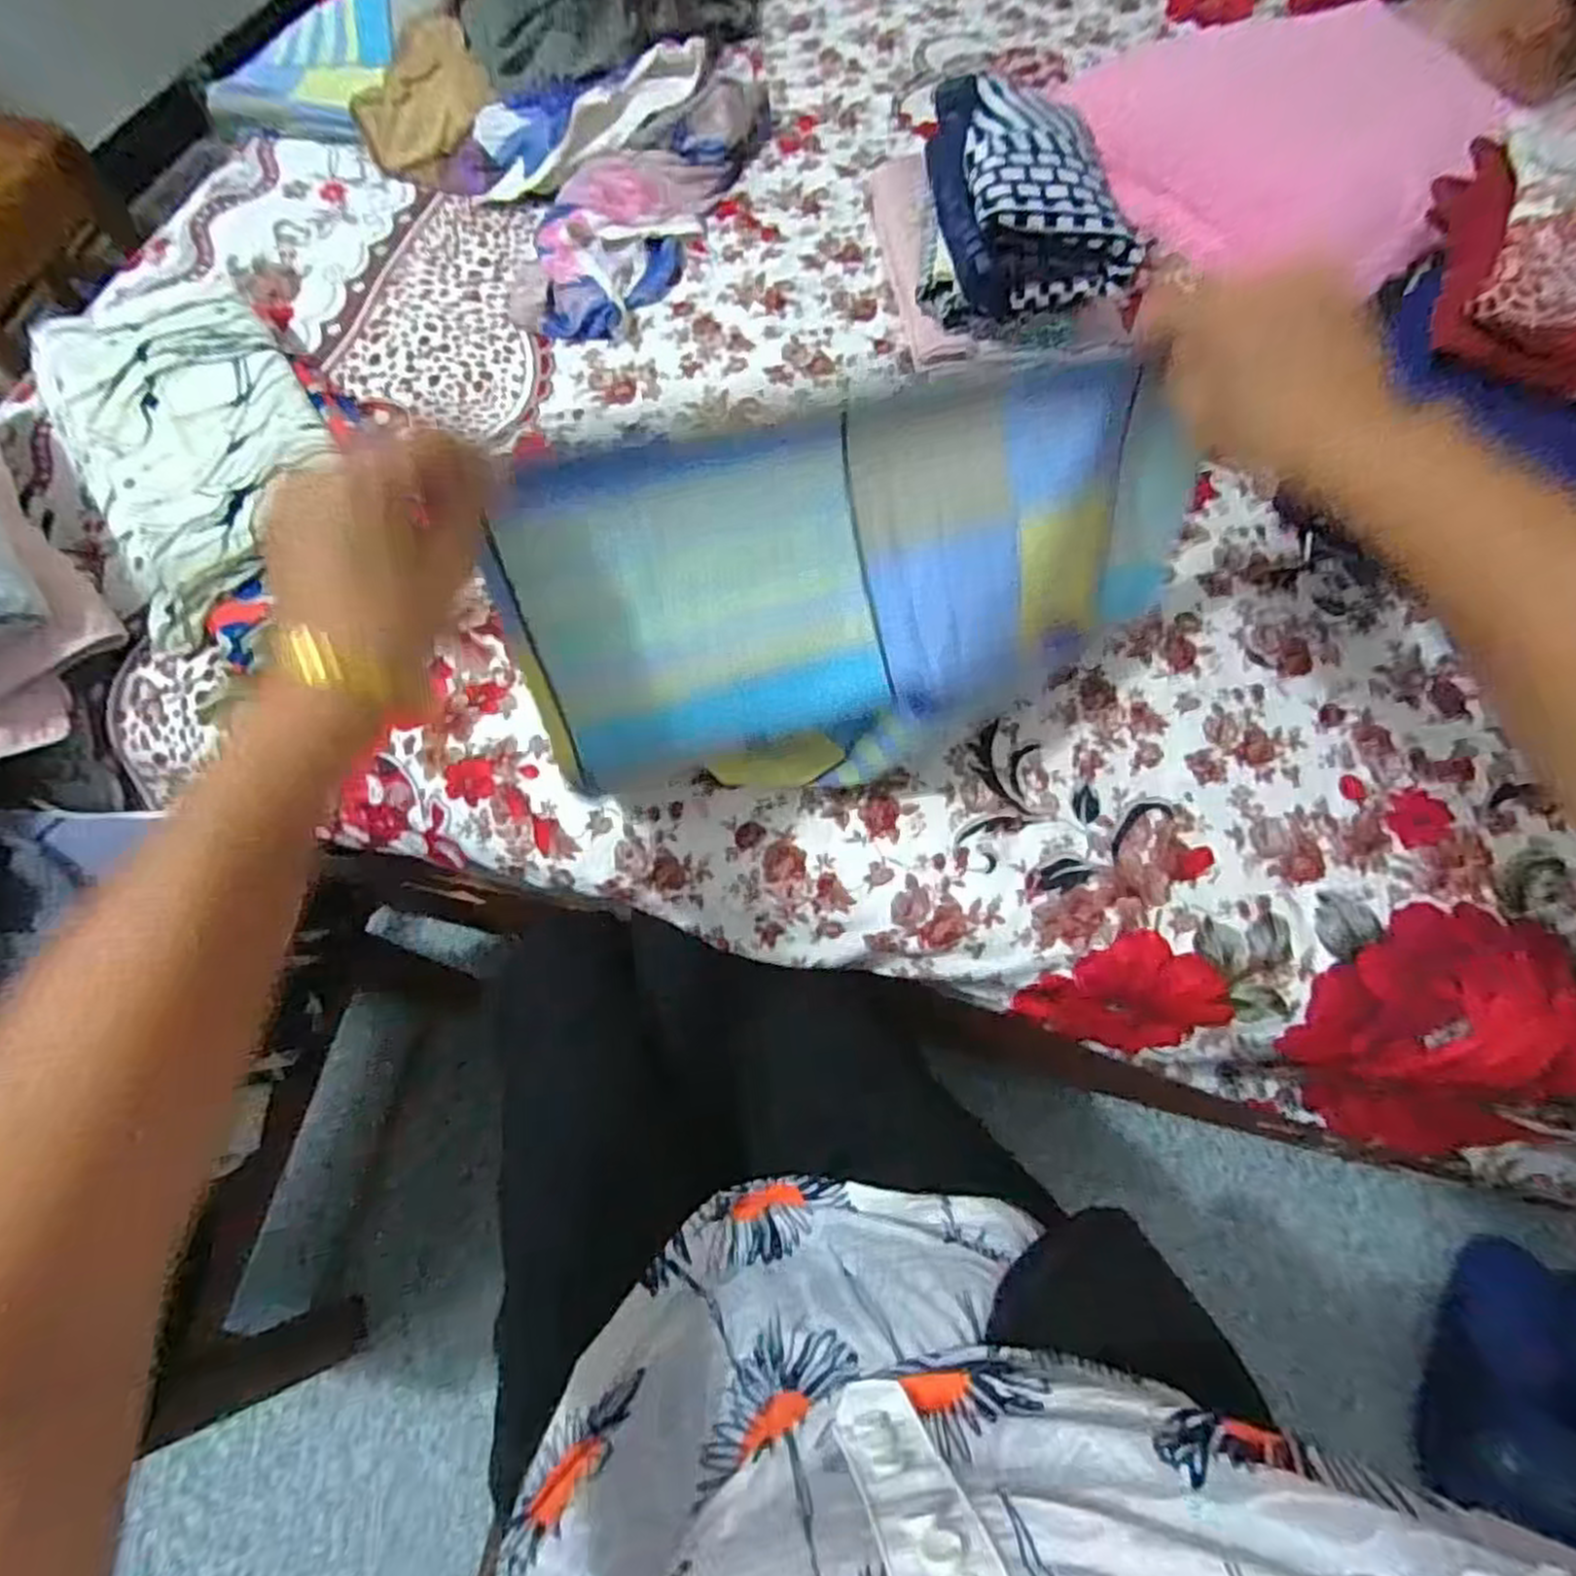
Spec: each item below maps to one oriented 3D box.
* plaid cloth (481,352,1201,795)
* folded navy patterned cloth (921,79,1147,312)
[{"bbox_3d":[0.050,-0.098,0.393,0.359,0.077,0.183,-16,111,-7],"label":"plaid cloth"},{"bbox_3d":[0.170,-0.460,0.571,0.111,0.062,0.212,-7,66,-2],"label":"folded navy patterned cloth"}]

